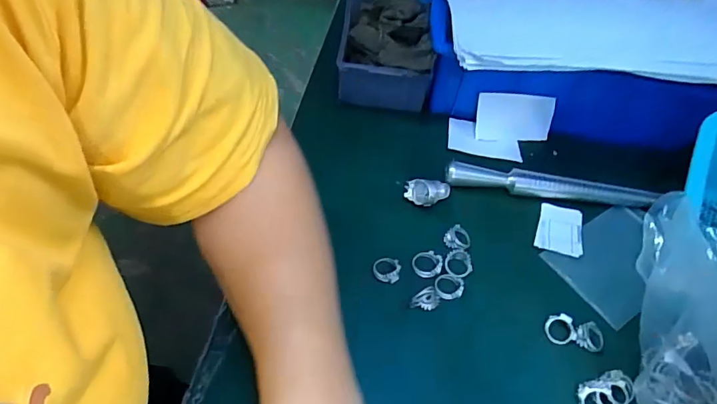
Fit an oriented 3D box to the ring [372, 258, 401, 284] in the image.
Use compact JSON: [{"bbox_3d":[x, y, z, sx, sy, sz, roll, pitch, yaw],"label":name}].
[{"bbox_3d":[0.022,0.053,0.373,0.021,0.005,0.020,2,52,-3],"label":"ring"}]

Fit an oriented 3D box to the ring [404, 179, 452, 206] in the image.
[{"bbox_3d":[0.062,-0.007,0.413,0.041,0.019,0.019,-4,53,-8],"label":"ring"}]

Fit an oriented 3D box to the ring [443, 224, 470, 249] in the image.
[{"bbox_3d":[0.083,0.030,0.395,0.022,0.007,0.025,20,54,11],"label":"ring"}]

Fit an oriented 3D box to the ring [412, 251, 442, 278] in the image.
[{"bbox_3d":[0.055,0.050,0.377,0.024,0.008,0.020,-7,53,-10],"label":"ring"}]

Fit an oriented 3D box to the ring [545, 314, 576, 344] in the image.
[{"bbox_3d":[0.150,0.094,0.350,0.020,0.011,0.020,2,52,-3],"label":"ring"}]

